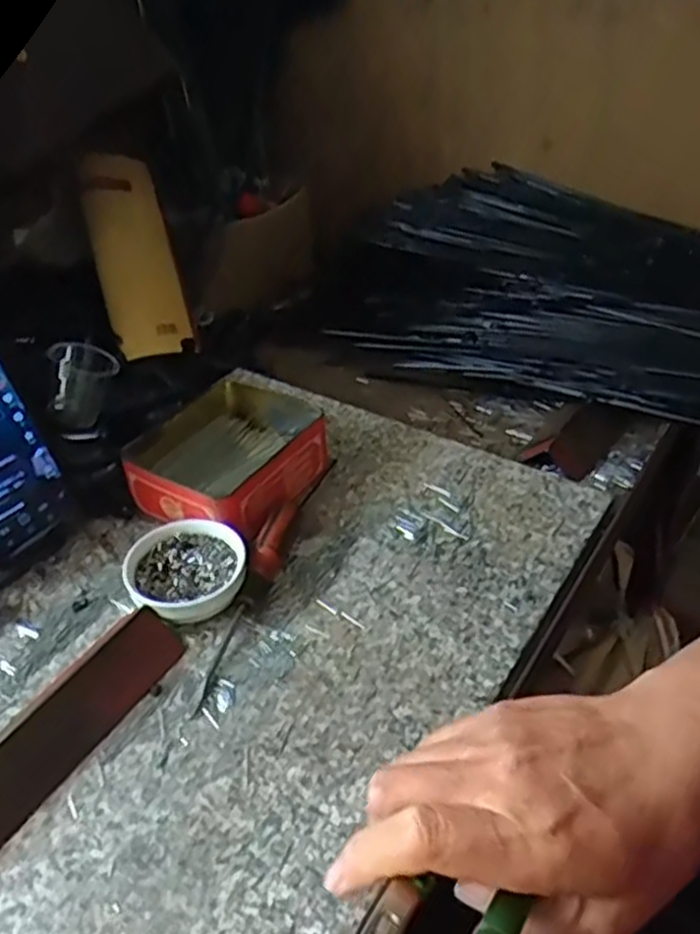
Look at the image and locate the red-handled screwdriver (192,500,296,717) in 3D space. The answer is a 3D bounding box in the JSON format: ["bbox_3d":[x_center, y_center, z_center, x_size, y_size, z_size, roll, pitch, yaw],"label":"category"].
[{"bbox_3d":[-0.062,0.079,0.455,0.019,0.018,0.143,10,52,16],"label":"red-handled screwdriver"}]

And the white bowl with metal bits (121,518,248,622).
[{"bbox_3d":[-0.101,0.066,0.458,0.070,0.028,0.067,-2,37,1],"label":"white bowl with metal bits"}]

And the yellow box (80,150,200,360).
[{"bbox_3d":[-0.199,-0.195,0.689,0.071,0.031,0.203,-14,79,-15],"label":"yellow box"}]

